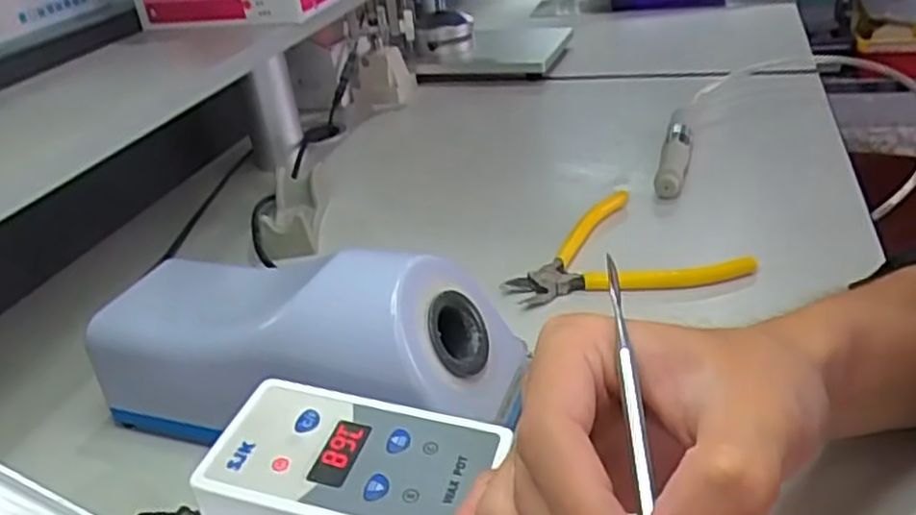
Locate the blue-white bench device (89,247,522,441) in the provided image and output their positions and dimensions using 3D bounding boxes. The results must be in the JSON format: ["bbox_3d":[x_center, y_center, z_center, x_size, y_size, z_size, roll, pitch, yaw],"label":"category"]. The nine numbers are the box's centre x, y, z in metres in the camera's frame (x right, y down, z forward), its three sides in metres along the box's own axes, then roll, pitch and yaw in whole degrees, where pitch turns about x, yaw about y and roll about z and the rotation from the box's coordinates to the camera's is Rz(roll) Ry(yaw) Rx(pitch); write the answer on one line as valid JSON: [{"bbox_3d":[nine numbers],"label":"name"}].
[{"bbox_3d":[-0.081,0.045,0.354,0.214,0.081,0.075,1,31,14],"label":"blue-white bench device"}]

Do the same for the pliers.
[{"bbox_3d":[0.095,-0.009,0.483,0.144,0.008,0.118,-13,31,-9],"label":"pliers"}]

